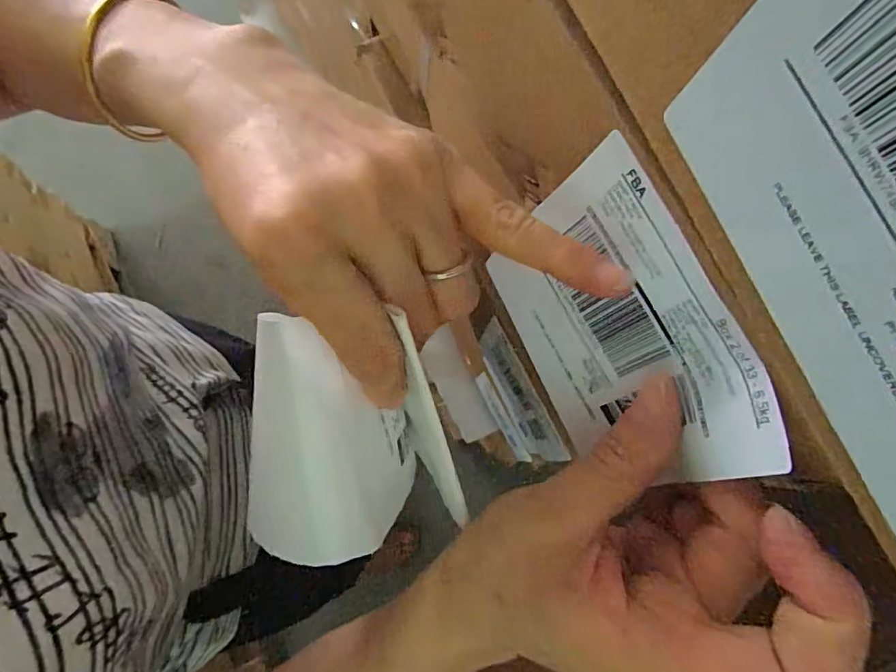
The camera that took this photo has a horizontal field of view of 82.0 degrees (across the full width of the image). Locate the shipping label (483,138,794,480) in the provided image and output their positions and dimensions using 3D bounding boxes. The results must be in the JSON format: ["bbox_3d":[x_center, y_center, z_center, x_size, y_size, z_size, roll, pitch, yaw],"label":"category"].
[{"bbox_3d":[0.051,0.000,0.166,0.009,0.078,0.095,-18,79,-31],"label":"shipping label"}]

